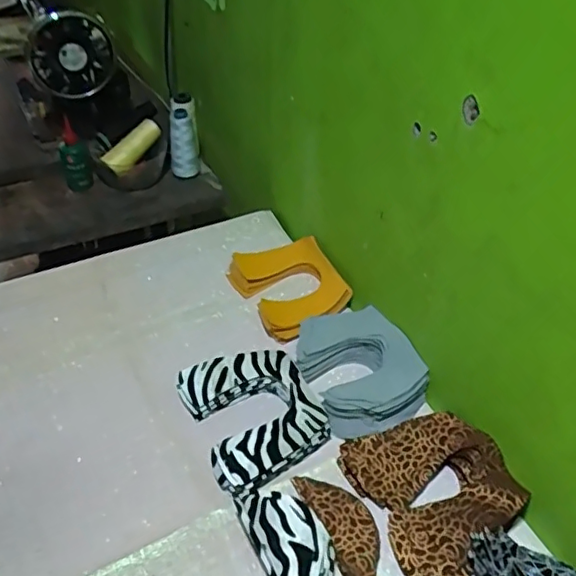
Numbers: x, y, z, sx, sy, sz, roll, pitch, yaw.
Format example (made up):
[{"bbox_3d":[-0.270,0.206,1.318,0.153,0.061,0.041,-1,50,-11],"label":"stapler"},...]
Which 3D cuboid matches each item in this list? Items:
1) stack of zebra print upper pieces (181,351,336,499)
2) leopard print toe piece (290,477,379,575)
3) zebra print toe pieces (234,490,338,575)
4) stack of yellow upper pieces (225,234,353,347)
[{"bbox_3d":[-0.033,0.138,0.657,0.132,0.032,0.158,-18,47,-21],"label":"stack of zebra print upper pieces"},{"bbox_3d":[0.055,0.228,0.575,0.050,0.017,0.125,-17,47,-21],"label":"leopard print toe piece"},{"bbox_3d":[0.003,0.235,0.541,0.064,0.056,0.123,-18,47,-21],"label":"zebra print toe pieces"},{"bbox_3d":[0.003,-0.009,0.809,0.129,0.030,0.159,-19,47,-22],"label":"stack of yellow upper pieces"}]

